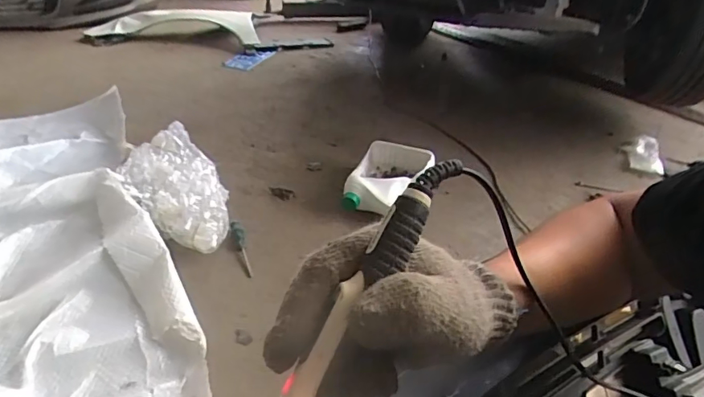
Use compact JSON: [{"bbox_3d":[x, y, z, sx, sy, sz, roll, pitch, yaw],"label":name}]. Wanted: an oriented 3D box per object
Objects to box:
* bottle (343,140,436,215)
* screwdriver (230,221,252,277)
[{"bbox_3d":[0.115,-0.055,1.459,0.216,0.129,0.306,13,35,14],"label":"bottle"},{"bbox_3d":[-0.272,0.117,1.207,0.031,0.020,0.180,-7,47,-23],"label":"screwdriver"}]

